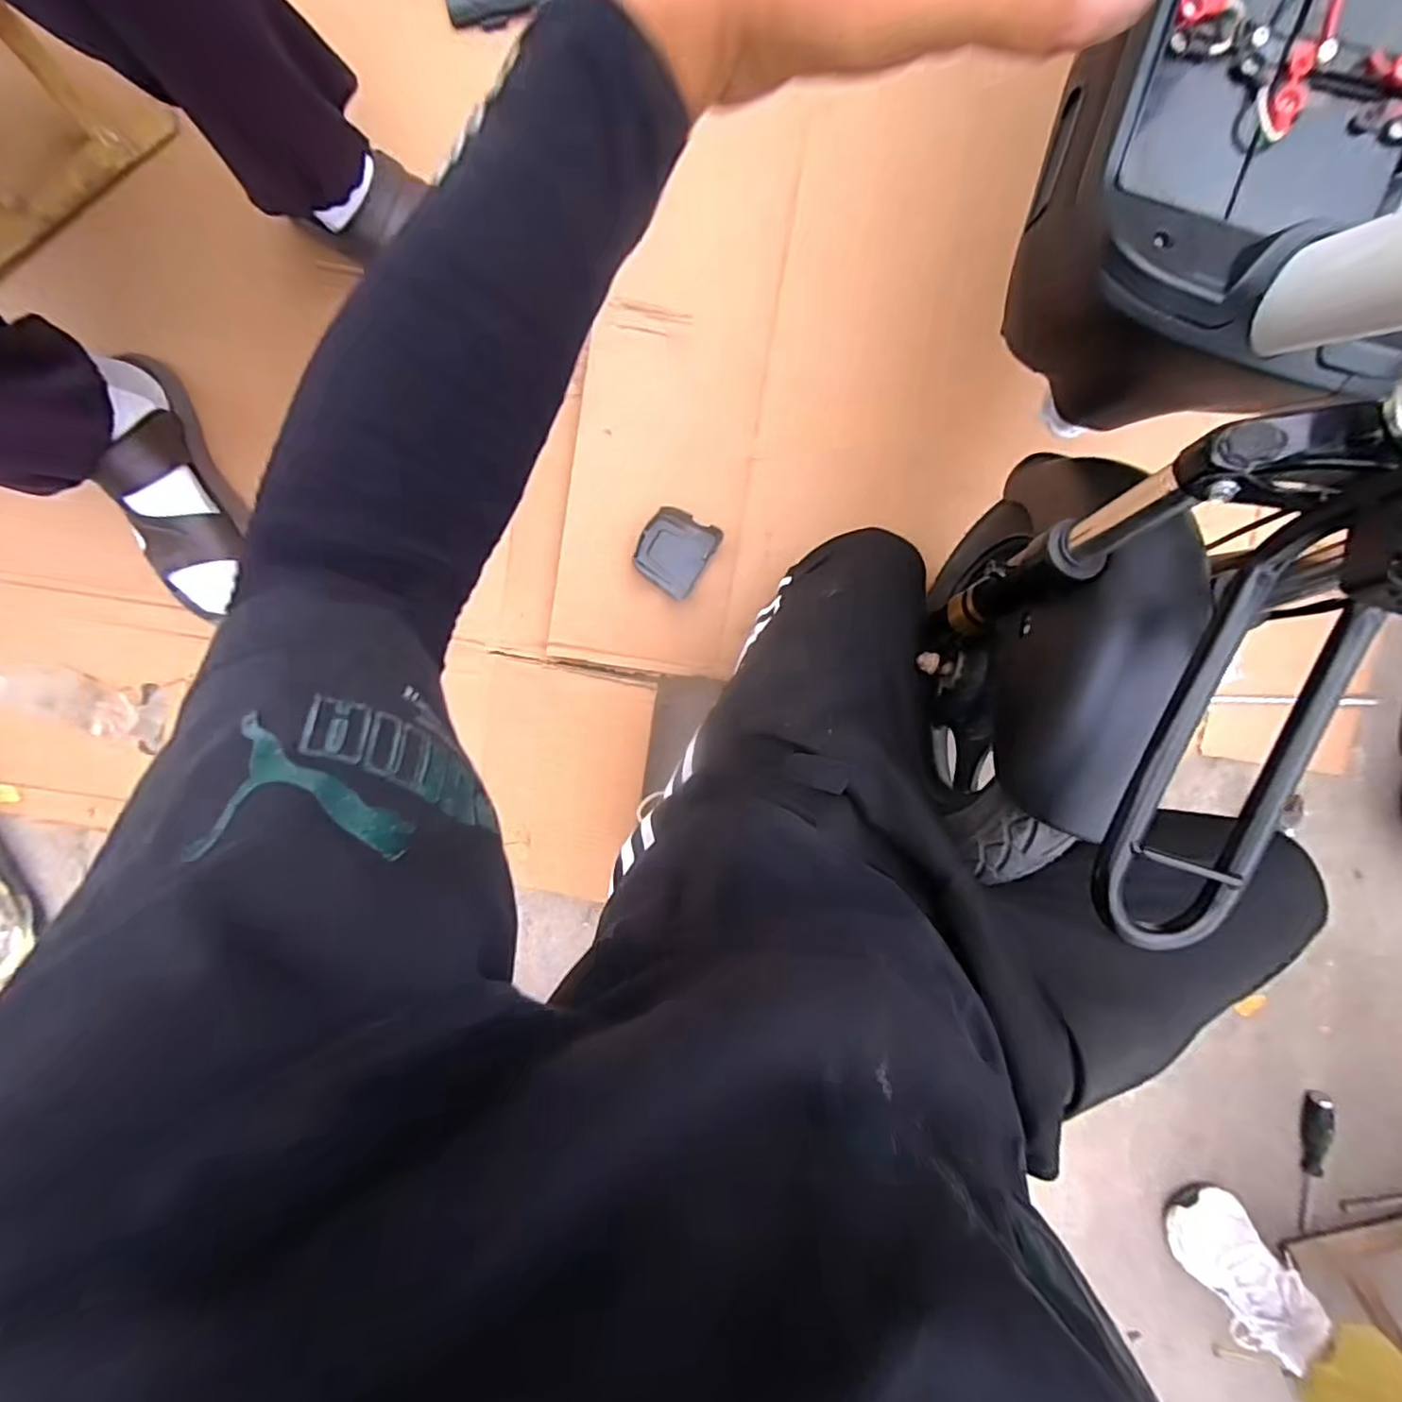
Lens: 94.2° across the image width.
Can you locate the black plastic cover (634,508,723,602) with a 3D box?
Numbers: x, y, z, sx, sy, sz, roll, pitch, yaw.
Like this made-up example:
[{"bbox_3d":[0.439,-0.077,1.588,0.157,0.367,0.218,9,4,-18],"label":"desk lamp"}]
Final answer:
[{"bbox_3d":[-0.030,-0.169,0.736,0.078,0.020,0.086,31,92,-4],"label":"black plastic cover"}]

